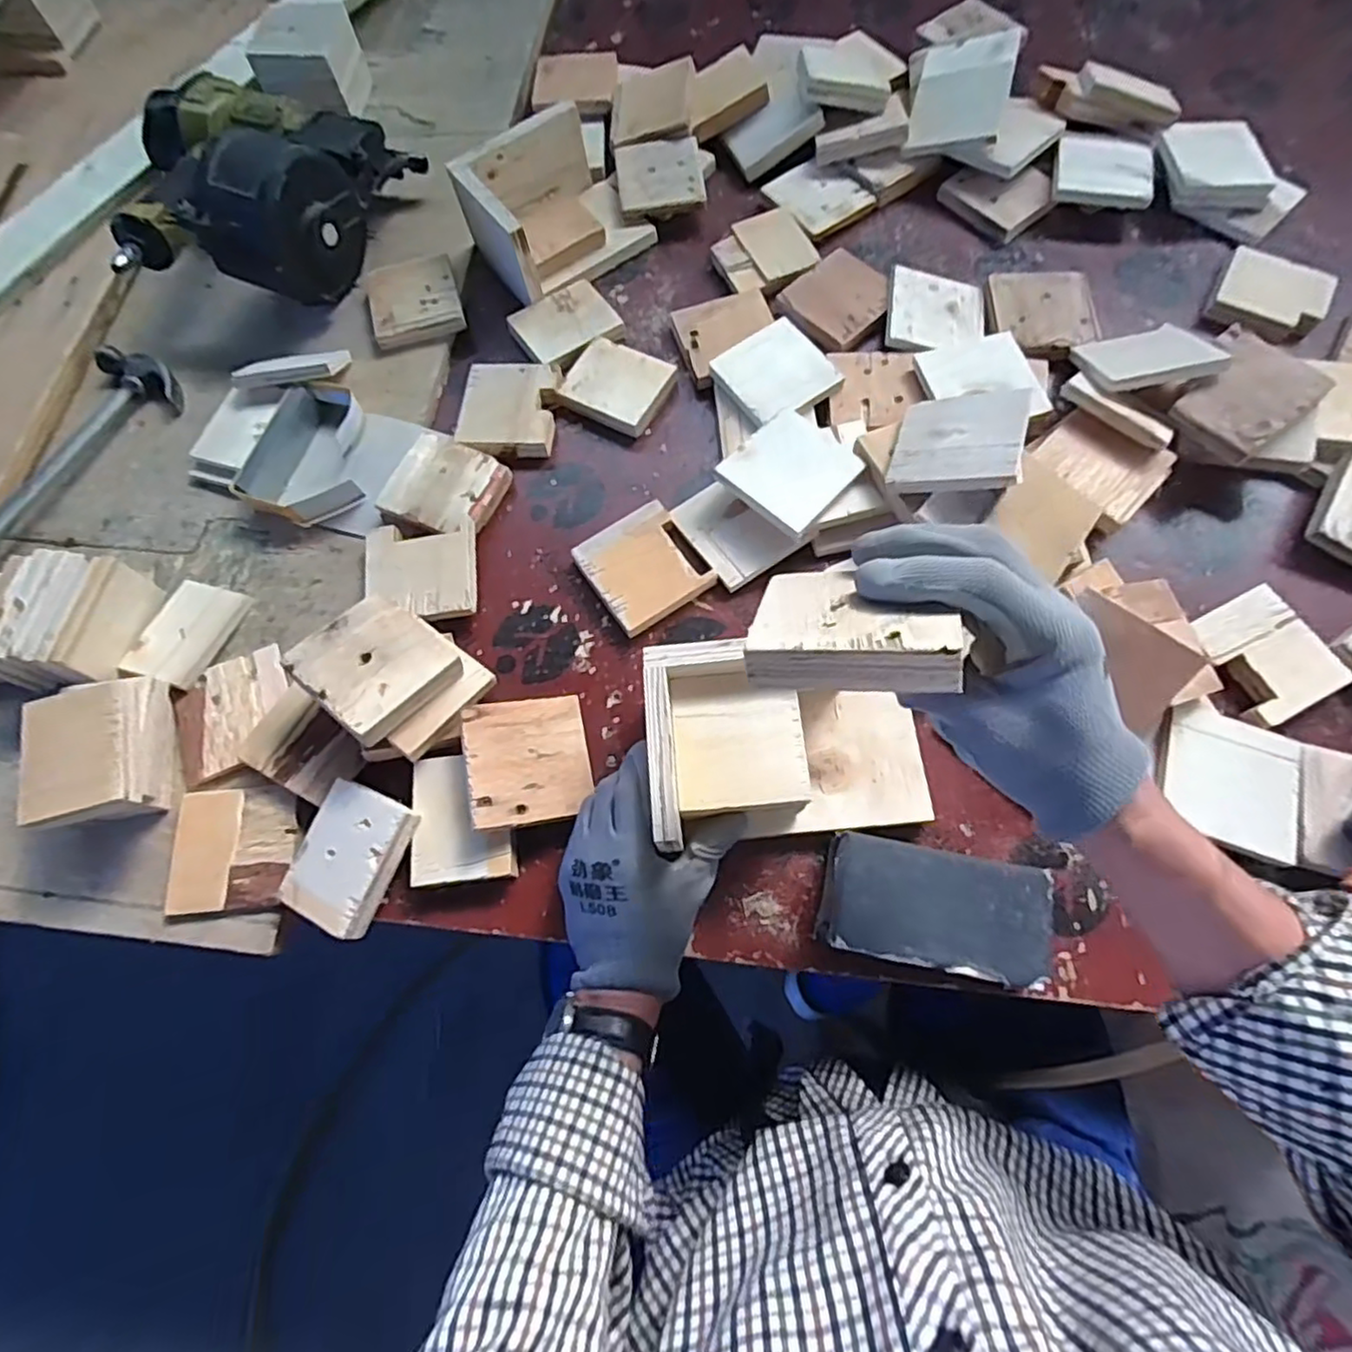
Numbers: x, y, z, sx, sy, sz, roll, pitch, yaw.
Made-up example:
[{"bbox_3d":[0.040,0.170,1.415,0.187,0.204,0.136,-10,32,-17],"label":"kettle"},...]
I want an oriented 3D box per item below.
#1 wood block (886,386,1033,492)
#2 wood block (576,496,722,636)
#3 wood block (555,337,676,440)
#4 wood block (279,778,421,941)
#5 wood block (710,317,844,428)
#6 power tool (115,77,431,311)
[{"bbox_3d":[0.216,-0.180,0.516,0.091,0.010,0.097,4,59,30],"label":"wood block"},{"bbox_3d":[-0.026,-0.090,0.559,0.088,0.014,0.090,-32,73,-11],"label":"wood block"},{"bbox_3d":[-0.054,-0.269,0.625,0.090,0.014,0.076,29,73,11],"label":"wood block"},{"bbox_3d":[-0.231,0.127,0.476,0.072,0.023,0.091,21,71,8],"label":"wood block"},{"bbox_3d":[0.089,-0.270,0.605,0.091,0.018,0.093,-33,73,-11],"label":"wood block"},{"bbox_3d":[-0.425,-0.480,0.660,0.242,0.105,0.234,9,70,4],"label":"power tool"}]

